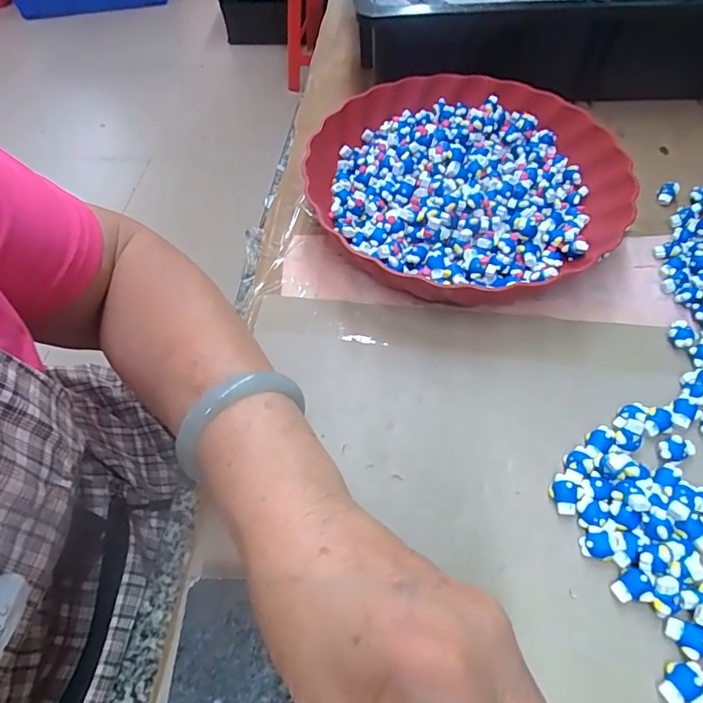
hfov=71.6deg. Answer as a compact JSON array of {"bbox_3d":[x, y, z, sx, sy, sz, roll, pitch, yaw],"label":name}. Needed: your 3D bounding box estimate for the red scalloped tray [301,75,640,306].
[{"bbox_3d":[0.089,-0.136,0.395,0.242,0.049,0.240,-24,59,-13],"label":"red scalloped tray"}]

